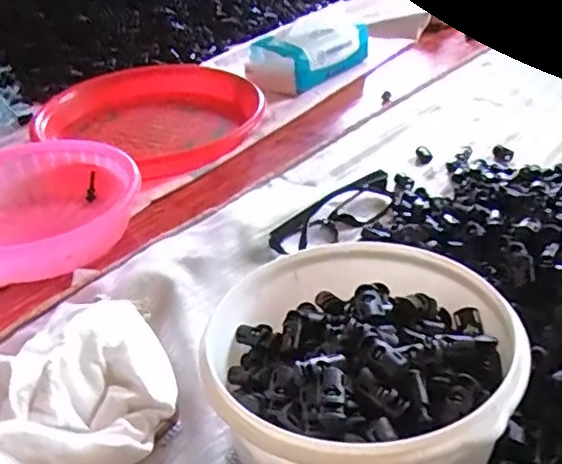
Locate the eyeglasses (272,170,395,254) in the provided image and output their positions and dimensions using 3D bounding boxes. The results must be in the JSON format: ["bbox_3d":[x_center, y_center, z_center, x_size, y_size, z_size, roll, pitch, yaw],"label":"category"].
[{"bbox_3d":[0.051,-0.017,0.503,0.132,0.029,0.039,-31,43,-31],"label":"eyeglasses"}]

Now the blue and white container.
[{"bbox_3d":[0.034,-0.233,0.774,0.084,0.063,0.175,26,46,36],"label":"blue and white container"}]

